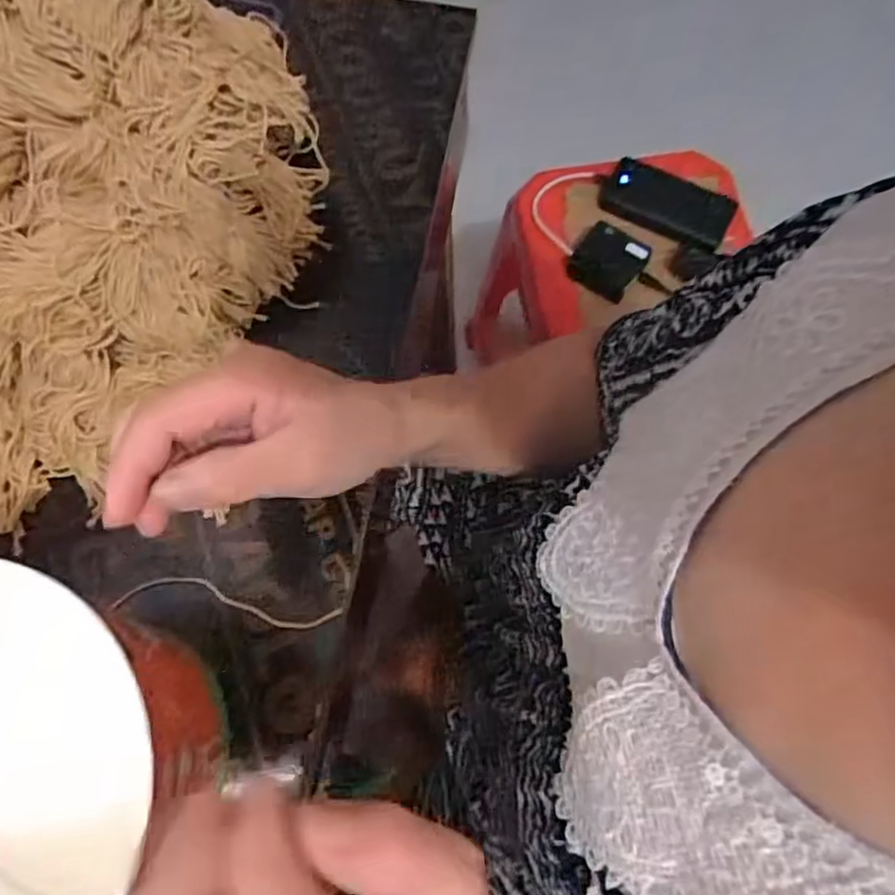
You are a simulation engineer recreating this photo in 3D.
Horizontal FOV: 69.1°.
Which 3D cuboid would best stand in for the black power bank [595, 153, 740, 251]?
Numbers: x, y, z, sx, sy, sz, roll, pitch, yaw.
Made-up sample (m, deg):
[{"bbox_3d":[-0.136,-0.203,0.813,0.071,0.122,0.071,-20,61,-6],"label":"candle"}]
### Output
[{"bbox_3d":[0.271,-0.304,0.815,0.163,0.026,0.082,20,75,6],"label":"black power bank"}]

